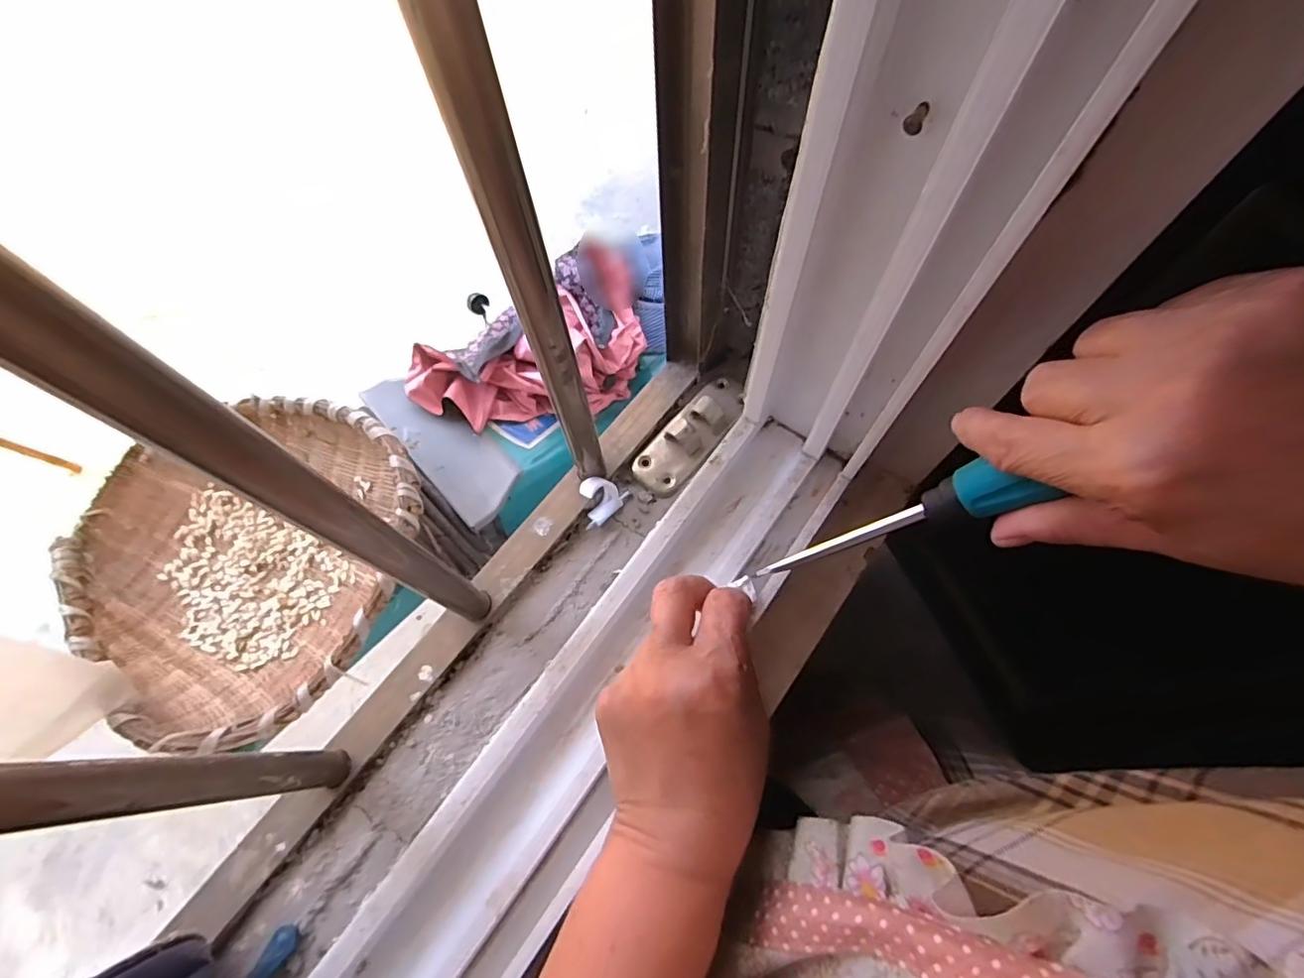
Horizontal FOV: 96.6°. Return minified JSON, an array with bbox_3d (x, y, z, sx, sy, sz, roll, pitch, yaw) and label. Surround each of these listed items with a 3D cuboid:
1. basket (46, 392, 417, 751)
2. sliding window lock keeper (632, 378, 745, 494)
[{"bbox_3d":[-0.495,0.078,0.693,0.418,0.102,0.388,18,69,9],"label":"basket"},{"bbox_3d":[0.028,-0.042,0.394,0.037,0.026,0.096,38,73,16],"label":"sliding window lock keeper"}]

